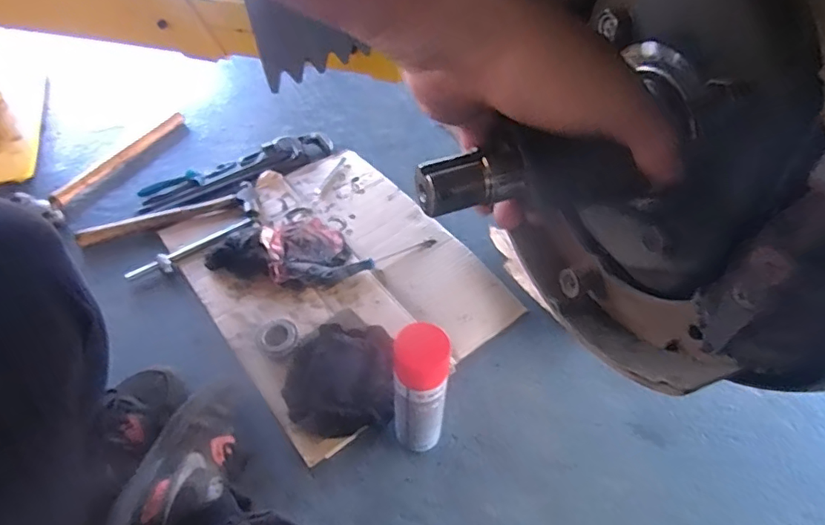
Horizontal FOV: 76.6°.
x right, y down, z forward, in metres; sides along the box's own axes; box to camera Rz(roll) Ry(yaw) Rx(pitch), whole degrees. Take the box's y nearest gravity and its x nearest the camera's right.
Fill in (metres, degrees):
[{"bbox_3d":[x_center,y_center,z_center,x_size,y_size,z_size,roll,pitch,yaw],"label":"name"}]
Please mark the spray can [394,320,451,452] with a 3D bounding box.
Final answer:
[{"bbox_3d":[0.009,0.169,0.673,0.069,0.228,0.066,2,50,0],"label":"spray can"}]

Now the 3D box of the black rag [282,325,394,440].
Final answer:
[{"bbox_3d":[-0.109,0.174,0.796,0.160,0.036,0.165,-1,50,-3],"label":"black rag"}]

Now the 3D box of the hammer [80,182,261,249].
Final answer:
[{"bbox_3d":[-0.471,-0.092,1.020,0.326,0.023,0.082,-14,52,-13],"label":"hammer"}]

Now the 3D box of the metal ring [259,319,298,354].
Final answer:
[{"bbox_3d":[-0.218,0.122,0.850,0.061,0.017,0.064,1,50,-1],"label":"metal ring"}]

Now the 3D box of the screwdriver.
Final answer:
[{"bbox_3d":[-0.063,-0.003,0.958,0.224,0.021,0.025,-18,53,-16],"label":"screwdriver"}]

